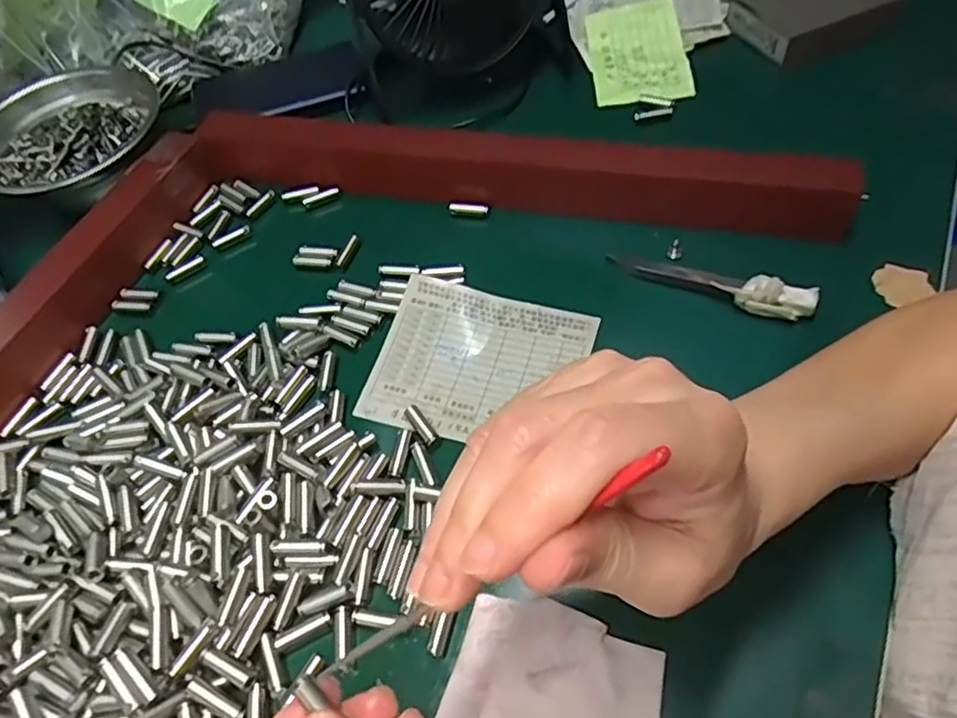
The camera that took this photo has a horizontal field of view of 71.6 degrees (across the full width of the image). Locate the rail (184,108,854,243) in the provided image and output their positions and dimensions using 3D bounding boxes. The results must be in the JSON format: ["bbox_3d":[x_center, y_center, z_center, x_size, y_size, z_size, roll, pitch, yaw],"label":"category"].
[{"bbox_3d":[0.014,-0.117,0.396,0.378,0.052,0.028,11,56,12],"label":"rail"}]

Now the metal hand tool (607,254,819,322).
[{"bbox_3d":[0.120,-0.042,0.346,0.104,0.015,0.014,18,58,17],"label":"metal hand tool"}]

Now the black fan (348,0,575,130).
[{"bbox_3d":[-0.011,-0.252,0.442,0.138,0.125,0.100,-1,55,5],"label":"black fan"}]

